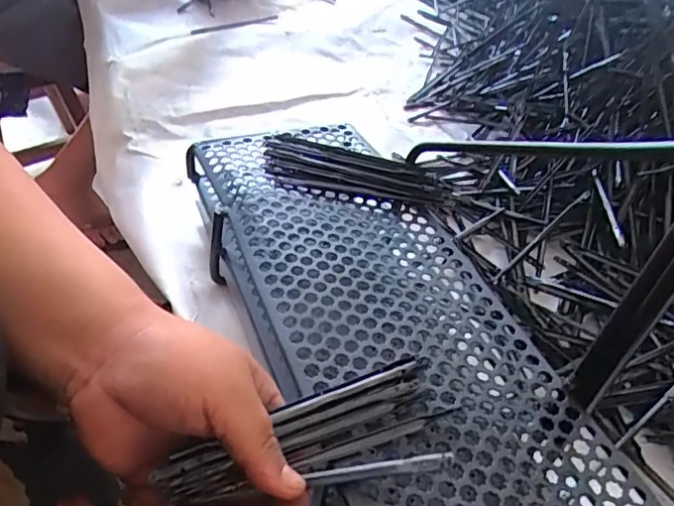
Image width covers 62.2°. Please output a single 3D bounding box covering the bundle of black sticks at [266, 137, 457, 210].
[{"bbox_3d":[0.011,-0.064,0.433,0.152,0.016,0.057,18,46,10],"label":"bundle of black sticks"}]

